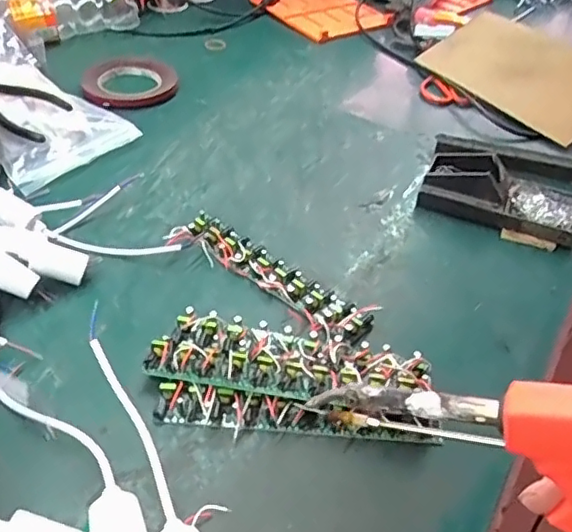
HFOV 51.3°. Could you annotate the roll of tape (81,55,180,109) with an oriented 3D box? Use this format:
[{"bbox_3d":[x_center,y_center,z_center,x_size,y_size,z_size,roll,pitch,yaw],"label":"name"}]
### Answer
[{"bbox_3d":[-0.208,-0.246,0.799,0.123,0.020,0.135,2,42,-2],"label":"roll of tape"}]

